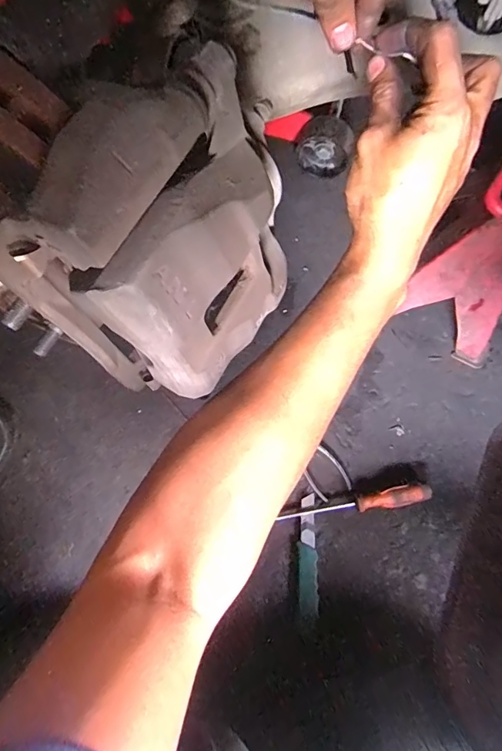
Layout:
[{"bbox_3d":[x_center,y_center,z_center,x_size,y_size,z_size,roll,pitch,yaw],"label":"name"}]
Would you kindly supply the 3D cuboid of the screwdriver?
[{"bbox_3d":[0.147,0.182,0.617,0.208,0.031,0.027,-10,75,-5],"label":"screwdriver"}]

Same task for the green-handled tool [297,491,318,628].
[{"bbox_3d":[0.077,0.244,0.593,0.025,0.012,0.160,4,62,-1],"label":"green-handled tool"}]

